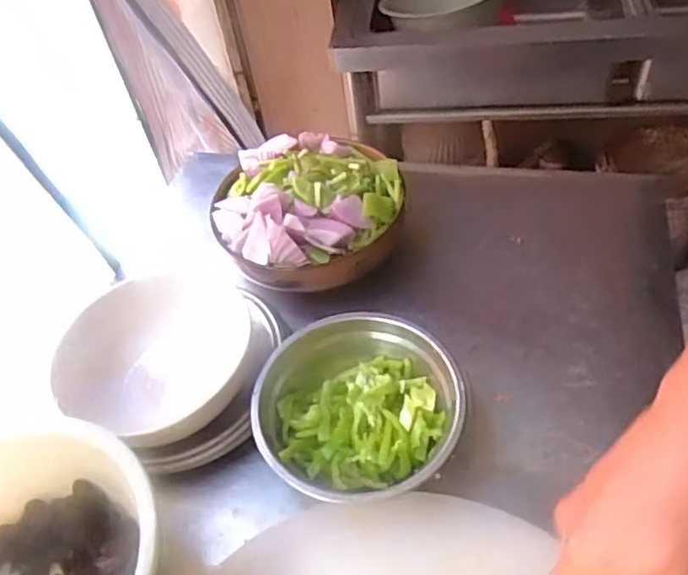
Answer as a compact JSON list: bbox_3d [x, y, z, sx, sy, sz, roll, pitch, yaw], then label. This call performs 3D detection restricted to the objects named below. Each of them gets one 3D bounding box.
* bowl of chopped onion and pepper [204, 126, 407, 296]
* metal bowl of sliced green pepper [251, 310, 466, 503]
[{"bbox_3d":[-0.039,-0.089,0.677,0.192,0.073,0.178,-5,47,5],"label":"bowl of chopped onion and pepper"},{"bbox_3d":[0.012,0.103,0.542,0.166,0.060,0.163,-5,47,5],"label":"metal bowl of sliced green pepper"}]

